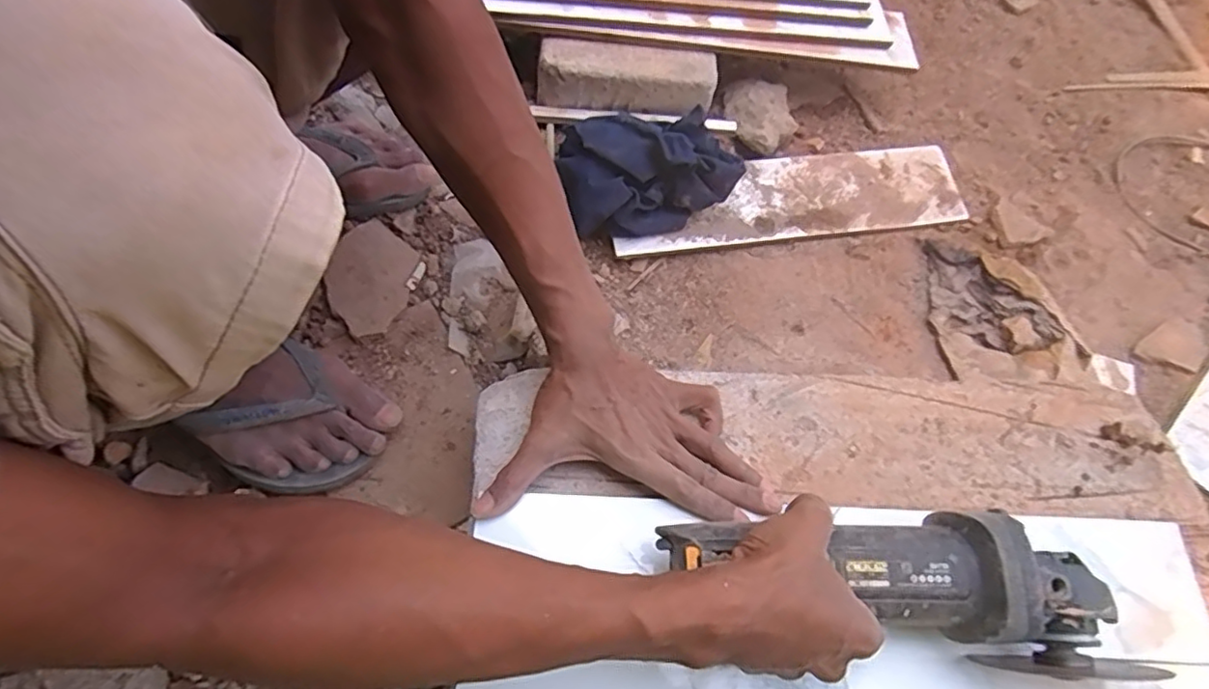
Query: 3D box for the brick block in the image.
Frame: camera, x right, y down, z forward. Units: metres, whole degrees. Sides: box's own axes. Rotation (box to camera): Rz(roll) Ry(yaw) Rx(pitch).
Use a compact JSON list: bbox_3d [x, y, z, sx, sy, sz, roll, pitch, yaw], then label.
[{"bbox_3d":[0.024,-0.278,0.652,0.182,0.050,0.052,0,68,-3],"label":"brick block"}]

